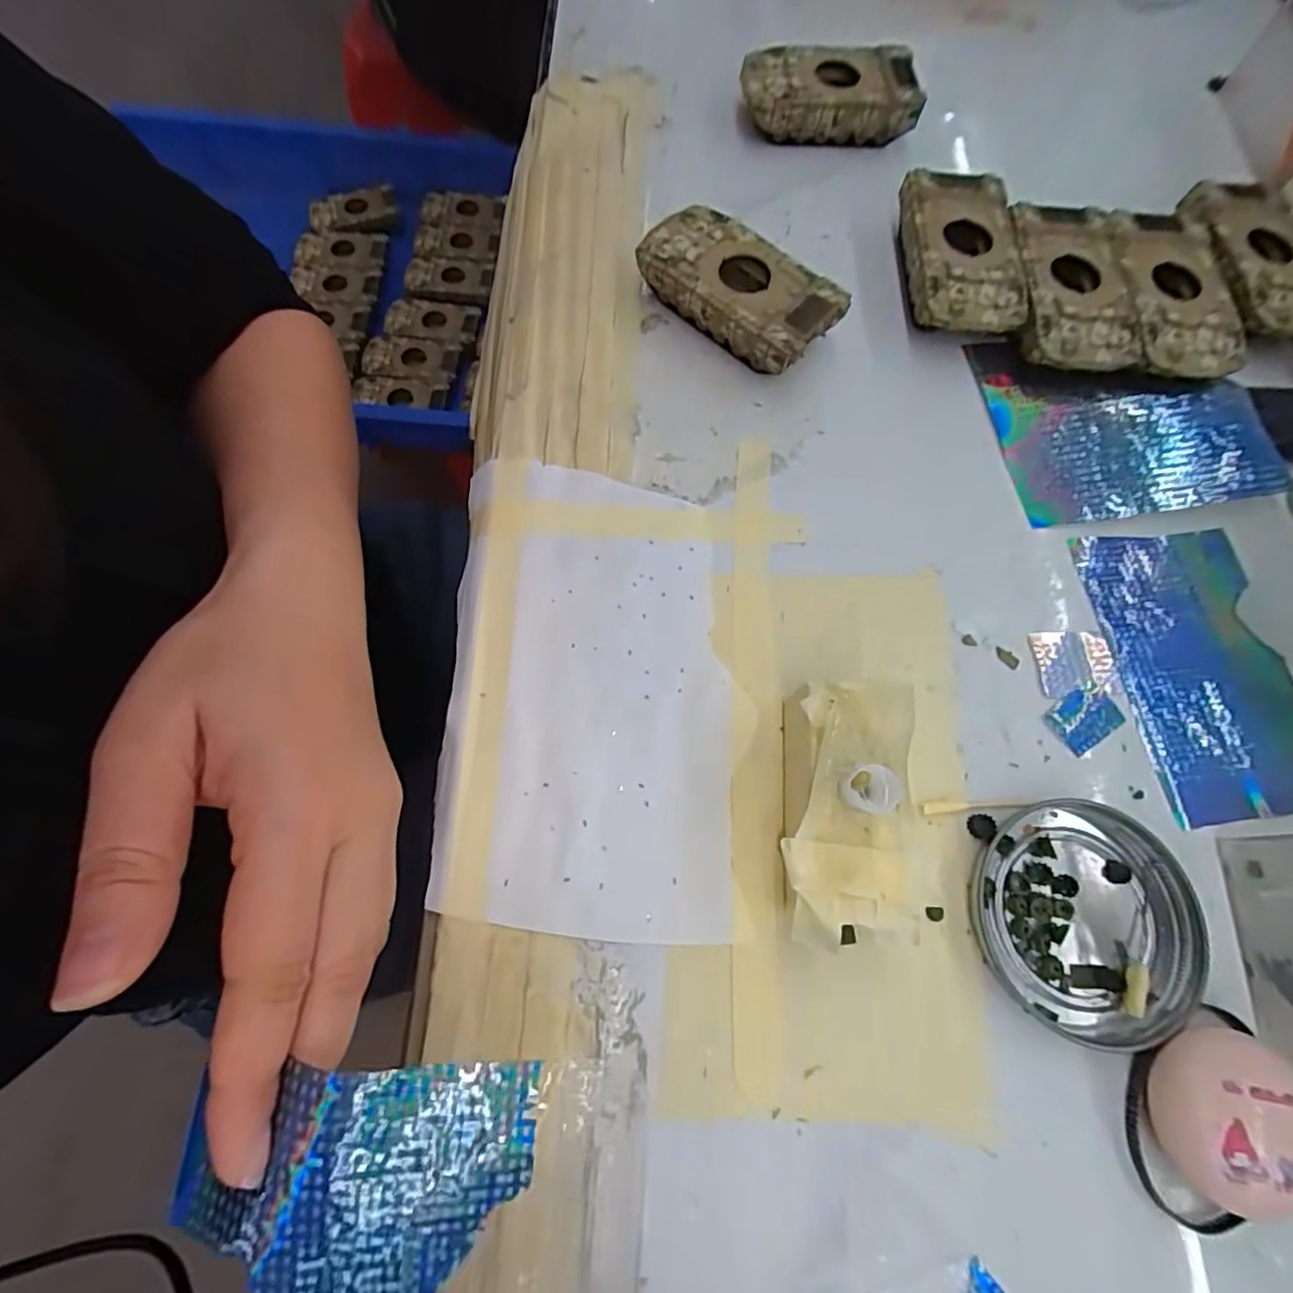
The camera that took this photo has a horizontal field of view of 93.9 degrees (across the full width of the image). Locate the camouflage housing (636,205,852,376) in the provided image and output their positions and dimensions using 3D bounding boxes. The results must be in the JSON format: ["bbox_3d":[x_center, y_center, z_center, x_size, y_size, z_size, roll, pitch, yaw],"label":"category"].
[{"bbox_3d":[0.043,-0.171,0.293,0.095,0.026,0.047,41,74,11],"label":"camouflage housing"}]

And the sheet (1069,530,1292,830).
[{"bbox_3d":[0.236,0.008,0.256,0.076,0.004,0.122,-5,71,-6],"label":"sheet"}]

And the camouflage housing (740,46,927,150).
[{"bbox_3d":[0.103,-0.311,0.342,0.094,0.029,0.047,0,71,-2],"label":"camouflage housing"}]

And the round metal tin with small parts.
[{"bbox_3d":[0.159,0.096,0.216,0.080,0.008,0.076,1,71,-2],"label":"round metal tin with small parts"}]

